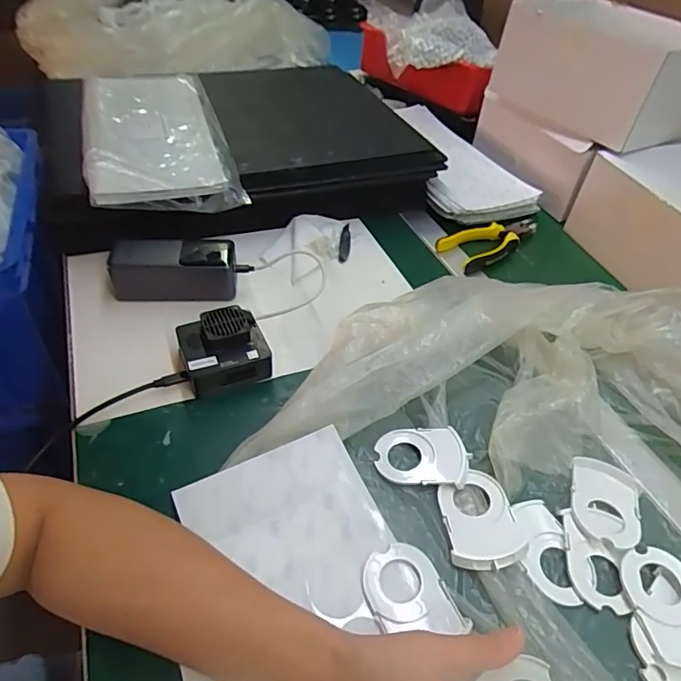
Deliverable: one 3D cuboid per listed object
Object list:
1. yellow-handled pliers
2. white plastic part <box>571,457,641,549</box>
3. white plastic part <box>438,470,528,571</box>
[{"bbox_3d":[0.202,-0.139,0.686,0.170,0.017,0.065,-30,55,-31],"label":"yellow-handled pliers"},{"bbox_3d":[0.220,0.134,0.419,0.053,0.007,0.076,18,46,11],"label":"white plastic part"},{"bbox_3d":[0.108,0.140,0.396,0.055,0.014,0.075,-3,46,-9],"label":"white plastic part"}]

